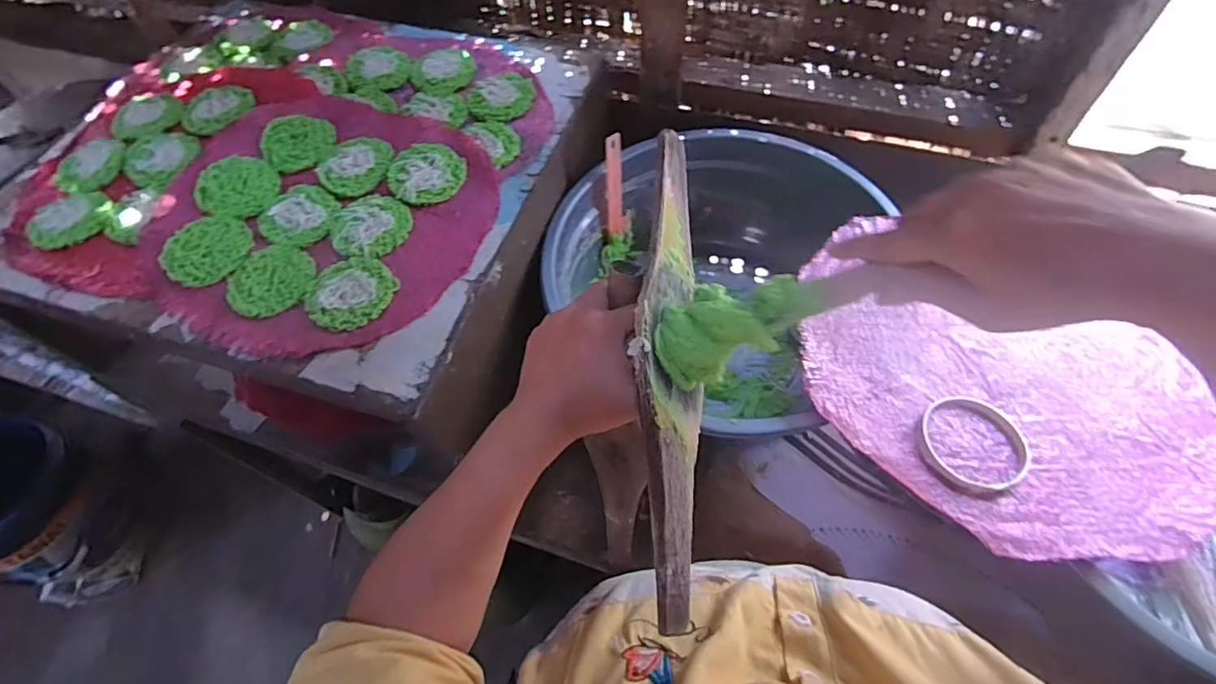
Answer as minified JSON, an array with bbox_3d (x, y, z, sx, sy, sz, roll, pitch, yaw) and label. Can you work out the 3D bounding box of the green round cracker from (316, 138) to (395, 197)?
[{"bbox_3d":[-0.274,-0.196,0.615,0.071,0.013,0.077,-1,59,2],"label":"green round cracker"}]

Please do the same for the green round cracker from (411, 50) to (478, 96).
[{"bbox_3d":[-0.209,-0.343,0.709,0.078,0.005,0.088,-10,59,-3],"label":"green round cracker"}]

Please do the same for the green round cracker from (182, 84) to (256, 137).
[{"bbox_3d":[-0.472,-0.281,0.676,0.071,0.011,0.085,9,60,8],"label":"green round cracker"}]

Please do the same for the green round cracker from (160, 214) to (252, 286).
[{"bbox_3d":[-0.403,-0.093,0.563,0.074,0.015,0.081,-1,59,2],"label":"green round cracker"}]

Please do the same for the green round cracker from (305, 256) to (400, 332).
[{"bbox_3d":[-0.248,-0.049,0.538,0.080,0.009,0.079,-37,64,-18],"label":"green round cracker"}]

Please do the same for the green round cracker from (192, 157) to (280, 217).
[{"bbox_3d":[-0.401,-0.169,0.605,0.079,0.015,0.086,-1,59,2],"label":"green round cracker"}]

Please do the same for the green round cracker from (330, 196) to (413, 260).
[{"bbox_3d":[-0.247,-0.121,0.578,0.080,0.004,0.078,-1,59,2],"label":"green round cracker"}]

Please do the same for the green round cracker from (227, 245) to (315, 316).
[{"bbox_3d":[-0.331,-0.062,0.549,0.080,0.005,0.084,-29,62,-14],"label":"green round cracker"}]

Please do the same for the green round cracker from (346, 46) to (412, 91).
[{"bbox_3d":[-0.292,-0.350,0.712,0.077,0.006,0.082,-1,59,2],"label":"green round cracker"}]

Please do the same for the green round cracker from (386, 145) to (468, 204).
[{"bbox_3d":[-0.197,-0.188,0.612,0.080,0.009,0.081,-1,59,2],"label":"green round cracker"}]

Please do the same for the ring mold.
[{"bbox_3d":[0.324,0.090,0.498,0.095,0.009,0.089,-1,59,2],"label":"ring mold"}]

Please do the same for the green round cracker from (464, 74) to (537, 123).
[{"bbox_3d":[-0.130,-0.298,0.681,0.081,0.006,0.082,-1,59,2],"label":"green round cracker"}]

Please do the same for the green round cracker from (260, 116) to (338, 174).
[{"bbox_3d":[-0.351,-0.230,0.634,0.076,0.016,0.072,-1,59,2],"label":"green round cracker"}]

